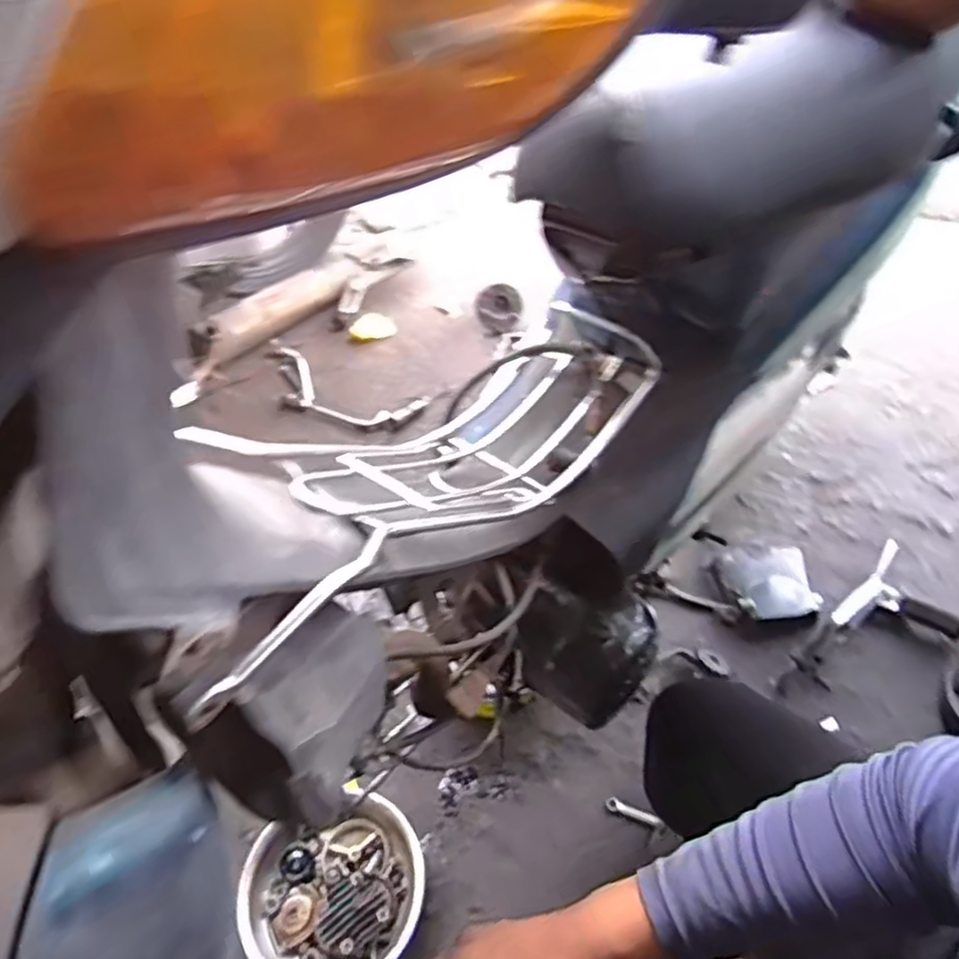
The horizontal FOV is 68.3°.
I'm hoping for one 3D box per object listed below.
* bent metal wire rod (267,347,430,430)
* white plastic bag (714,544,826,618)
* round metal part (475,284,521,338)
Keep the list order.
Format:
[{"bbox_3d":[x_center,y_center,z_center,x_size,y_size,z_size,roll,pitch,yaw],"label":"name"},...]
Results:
[{"bbox_3d":[-0.308,-0.191,1.478,0.401,0.065,0.130,24,52,22],"label":"bent metal wire rod"},{"bbox_3d":[0.455,0.161,1.112,0.145,0.044,0.150,-11,48,-9],"label":"white plastic bag"},{"bbox_3d":[0.044,-0.393,1.636,0.105,0.108,0.019,-16,18,17],"label":"round metal part"}]

